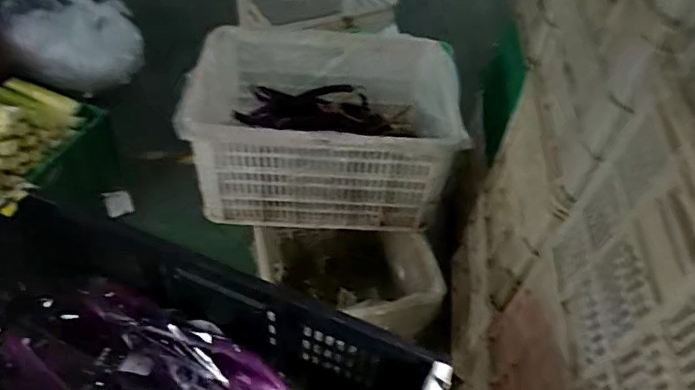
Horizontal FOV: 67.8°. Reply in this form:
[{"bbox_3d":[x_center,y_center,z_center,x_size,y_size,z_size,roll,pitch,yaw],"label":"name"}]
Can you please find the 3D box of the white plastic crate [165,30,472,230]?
[{"bbox_3d":[-0.058,-0.197,1.392,0.686,0.319,0.489,5,48,-3],"label":"white plastic crate"}]

